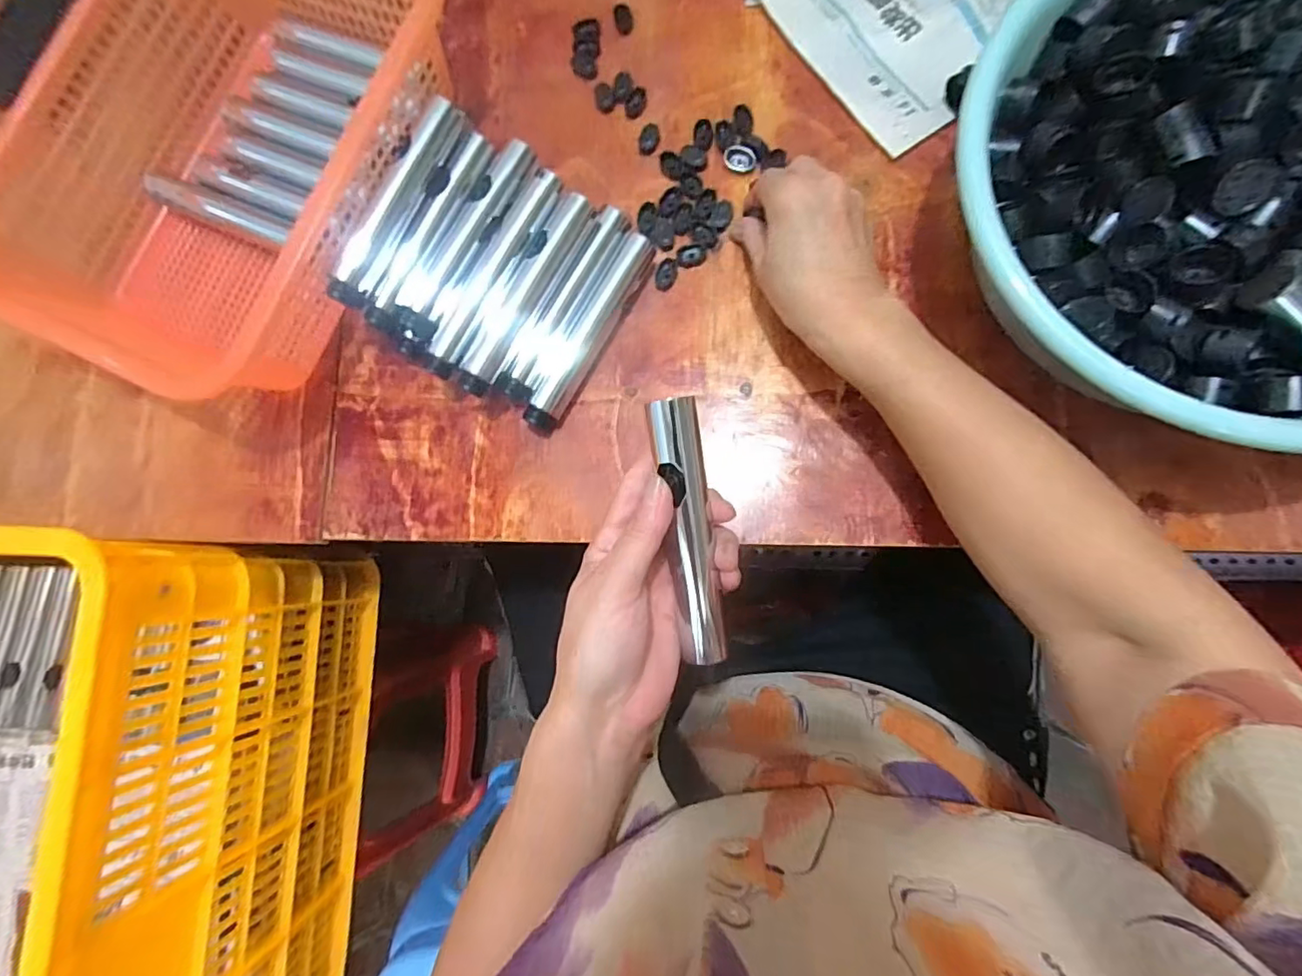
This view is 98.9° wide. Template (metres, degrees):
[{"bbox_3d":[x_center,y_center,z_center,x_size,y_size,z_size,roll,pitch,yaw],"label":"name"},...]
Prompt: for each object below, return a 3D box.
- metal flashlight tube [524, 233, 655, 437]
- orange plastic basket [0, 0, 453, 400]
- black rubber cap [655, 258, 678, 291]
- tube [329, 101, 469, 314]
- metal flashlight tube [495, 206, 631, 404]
[{"bbox_3d":[-0.043,-0.107,0.389,0.023,0.019,0.151,29,87,10],"label":"metal flashlight tube"},{"bbox_3d":[-0.293,-0.247,0.402,0.233,0.095,0.349,18,85,9],"label":"orange plastic basket"},{"bbox_3d":[0.011,-0.155,0.403,0.014,0.004,0.024,20,85,9],"label":"black rubber cap"},{"bbox_3d":[-0.169,-0.189,0.375,0.021,0.025,0.148,29,87,10],"label":"tube"},{"bbox_3d":[-0.060,-0.129,0.396,0.028,0.024,0.148,29,87,10],"label":"metal flashlight tube"}]

